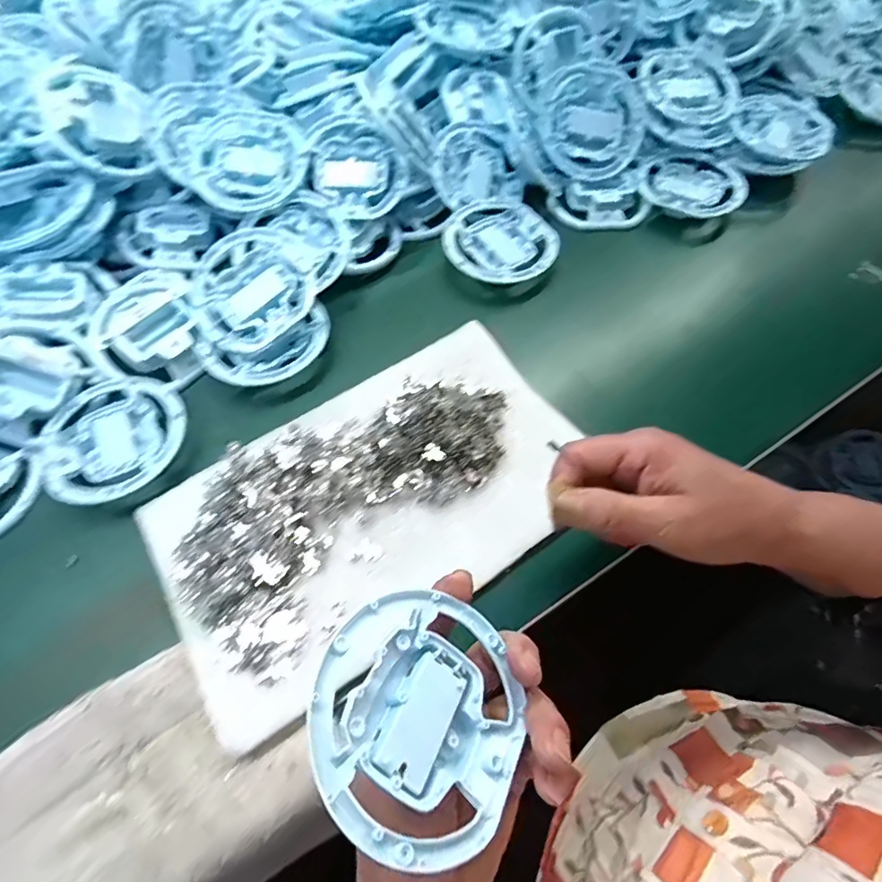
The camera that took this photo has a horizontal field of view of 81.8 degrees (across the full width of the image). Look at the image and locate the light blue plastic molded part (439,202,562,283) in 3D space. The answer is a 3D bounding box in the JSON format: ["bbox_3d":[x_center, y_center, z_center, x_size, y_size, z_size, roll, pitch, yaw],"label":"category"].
[{"bbox_3d":[0.054,-0.189,0.479,0.100,0.015,0.095,-1,62,1],"label":"light blue plastic molded part"}]

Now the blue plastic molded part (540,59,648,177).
[{"bbox_3d":[0.155,-0.322,0.513,0.102,0.019,0.101,-1,102,-6],"label":"blue plastic molded part"}]

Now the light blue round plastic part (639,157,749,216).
[{"bbox_3d":[0.259,-0.263,0.520,0.102,0.011,0.082,16,64,9],"label":"light blue round plastic part"}]

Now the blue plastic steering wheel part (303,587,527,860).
[{"bbox_3d":[-0.010,0.122,0.229,0.098,0.020,0.101,19,50,-24],"label":"blue plastic steering wheel part"}]

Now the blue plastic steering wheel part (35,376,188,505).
[{"bbox_3d":[-0.251,-0.003,0.390,0.102,0.013,0.106,-1,62,1],"label":"blue plastic steering wheel part"}]

